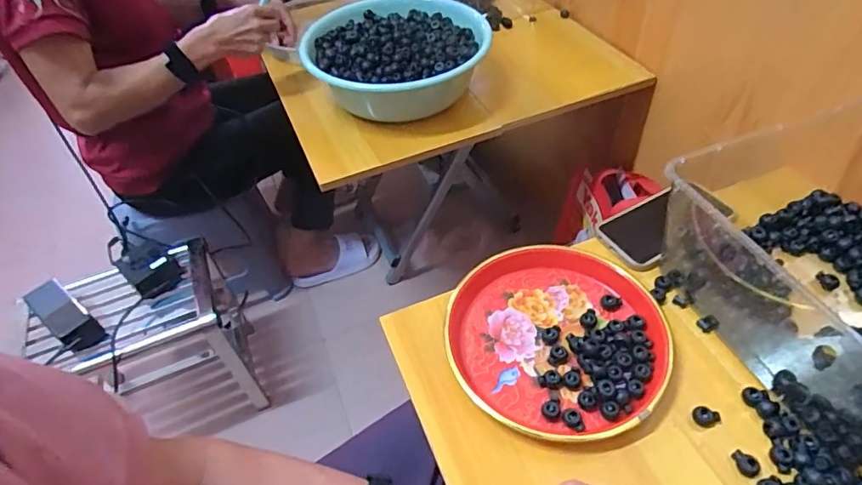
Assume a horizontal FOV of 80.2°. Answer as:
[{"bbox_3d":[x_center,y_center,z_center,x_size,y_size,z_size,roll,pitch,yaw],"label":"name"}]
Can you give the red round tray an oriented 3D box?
[{"bbox_3d":[0.141,0.092,0.545,0.239,0.026,0.217,-35,55,-23],"label":"red round tray"}]

